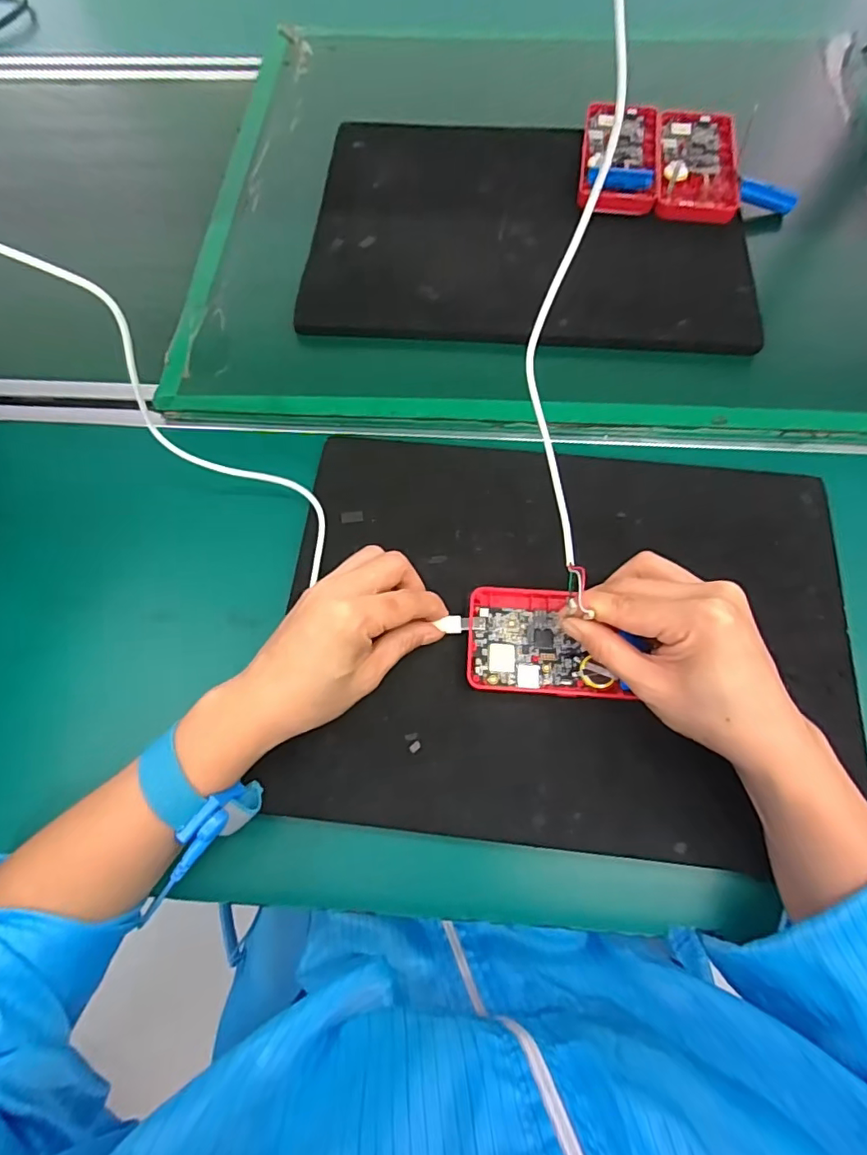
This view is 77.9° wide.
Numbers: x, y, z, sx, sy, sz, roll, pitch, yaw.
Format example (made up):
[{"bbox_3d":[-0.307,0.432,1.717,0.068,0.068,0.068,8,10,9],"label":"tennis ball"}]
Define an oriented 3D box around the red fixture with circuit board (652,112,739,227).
[{"bbox_3d":[0.221,-0.349,0.452,0.063,0.015,0.124,9,70,5],"label":"red fixture with circuit board"}]

